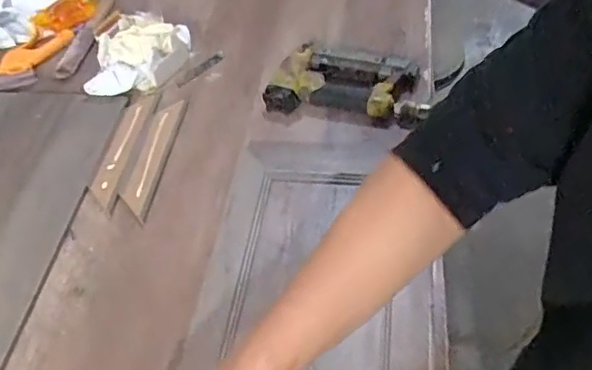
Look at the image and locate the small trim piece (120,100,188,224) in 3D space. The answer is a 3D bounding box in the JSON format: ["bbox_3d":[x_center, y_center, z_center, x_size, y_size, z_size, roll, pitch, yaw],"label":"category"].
[{"bbox_3d":[-0.193,-0.043,0.796,0.042,0.006,0.221,4,48,5],"label":"small trim piece"}]

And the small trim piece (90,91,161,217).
[{"bbox_3d":[-0.237,-0.057,0.809,0.044,0.010,0.235,5,49,5],"label":"small trim piece"}]

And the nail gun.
[{"bbox_3d":[0.073,-0.143,0.849,0.213,0.048,0.137,10,49,10],"label":"nail gun"}]

